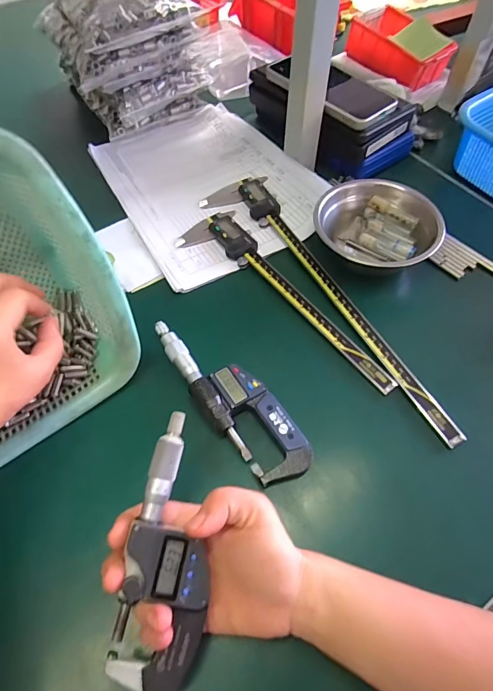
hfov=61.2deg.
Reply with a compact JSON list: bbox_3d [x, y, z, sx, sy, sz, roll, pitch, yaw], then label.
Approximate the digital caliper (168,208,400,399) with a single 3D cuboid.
[{"bbox_3d":[0.033,-0.051,0.421,0.064,0.011,0.277,-34,63,-20],"label":"digital caliper"}]

